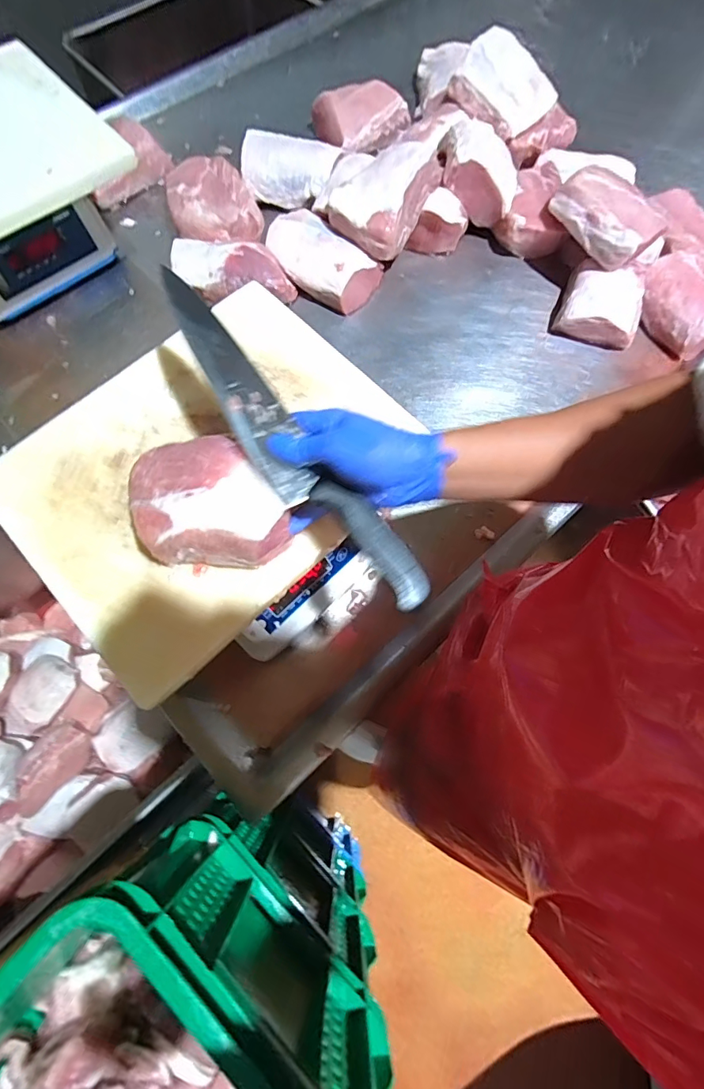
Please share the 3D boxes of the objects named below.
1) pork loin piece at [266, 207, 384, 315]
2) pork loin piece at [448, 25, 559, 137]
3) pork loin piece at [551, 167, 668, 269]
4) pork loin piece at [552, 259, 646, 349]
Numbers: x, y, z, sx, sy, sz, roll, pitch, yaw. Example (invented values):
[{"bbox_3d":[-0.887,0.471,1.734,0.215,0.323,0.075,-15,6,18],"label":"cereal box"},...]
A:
[{"bbox_3d":[-0.051,-0.464,0.752,0.194,0.054,0.111,34,73,10],"label":"pork loin piece"},{"bbox_3d":[0.268,-0.799,0.811,0.160,0.060,0.118,39,102,-4],"label":"pork loin piece"},{"bbox_3d":[0.399,-0.506,0.702,0.128,0.049,0.159,-30,74,-11],"label":"pork loin piece"},{"bbox_3d":[0.395,-0.382,0.727,0.121,0.062,0.123,20,71,5],"label":"pork loin piece"}]

